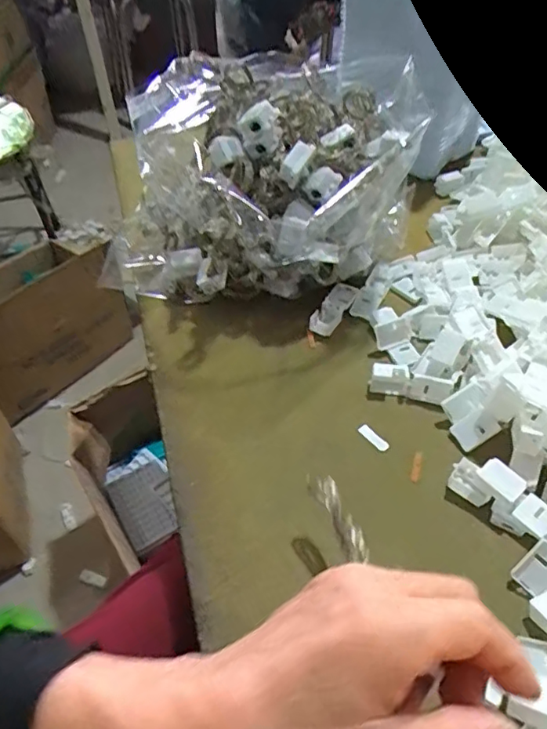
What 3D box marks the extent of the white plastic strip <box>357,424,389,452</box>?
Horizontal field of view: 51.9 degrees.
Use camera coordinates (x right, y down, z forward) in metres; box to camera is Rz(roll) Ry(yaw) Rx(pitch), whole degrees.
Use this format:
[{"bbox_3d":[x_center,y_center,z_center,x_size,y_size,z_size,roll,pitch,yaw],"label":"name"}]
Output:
[{"bbox_3d":[0.065,0.048,0.366,0.008,0.004,0.023,-32,56,-24],"label":"white plastic strip"}]

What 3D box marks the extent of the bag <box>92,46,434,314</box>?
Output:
[{"bbox_3d":[-0.003,-0.146,0.445,0.213,0.140,0.182,17,51,15],"label":"bag"}]

